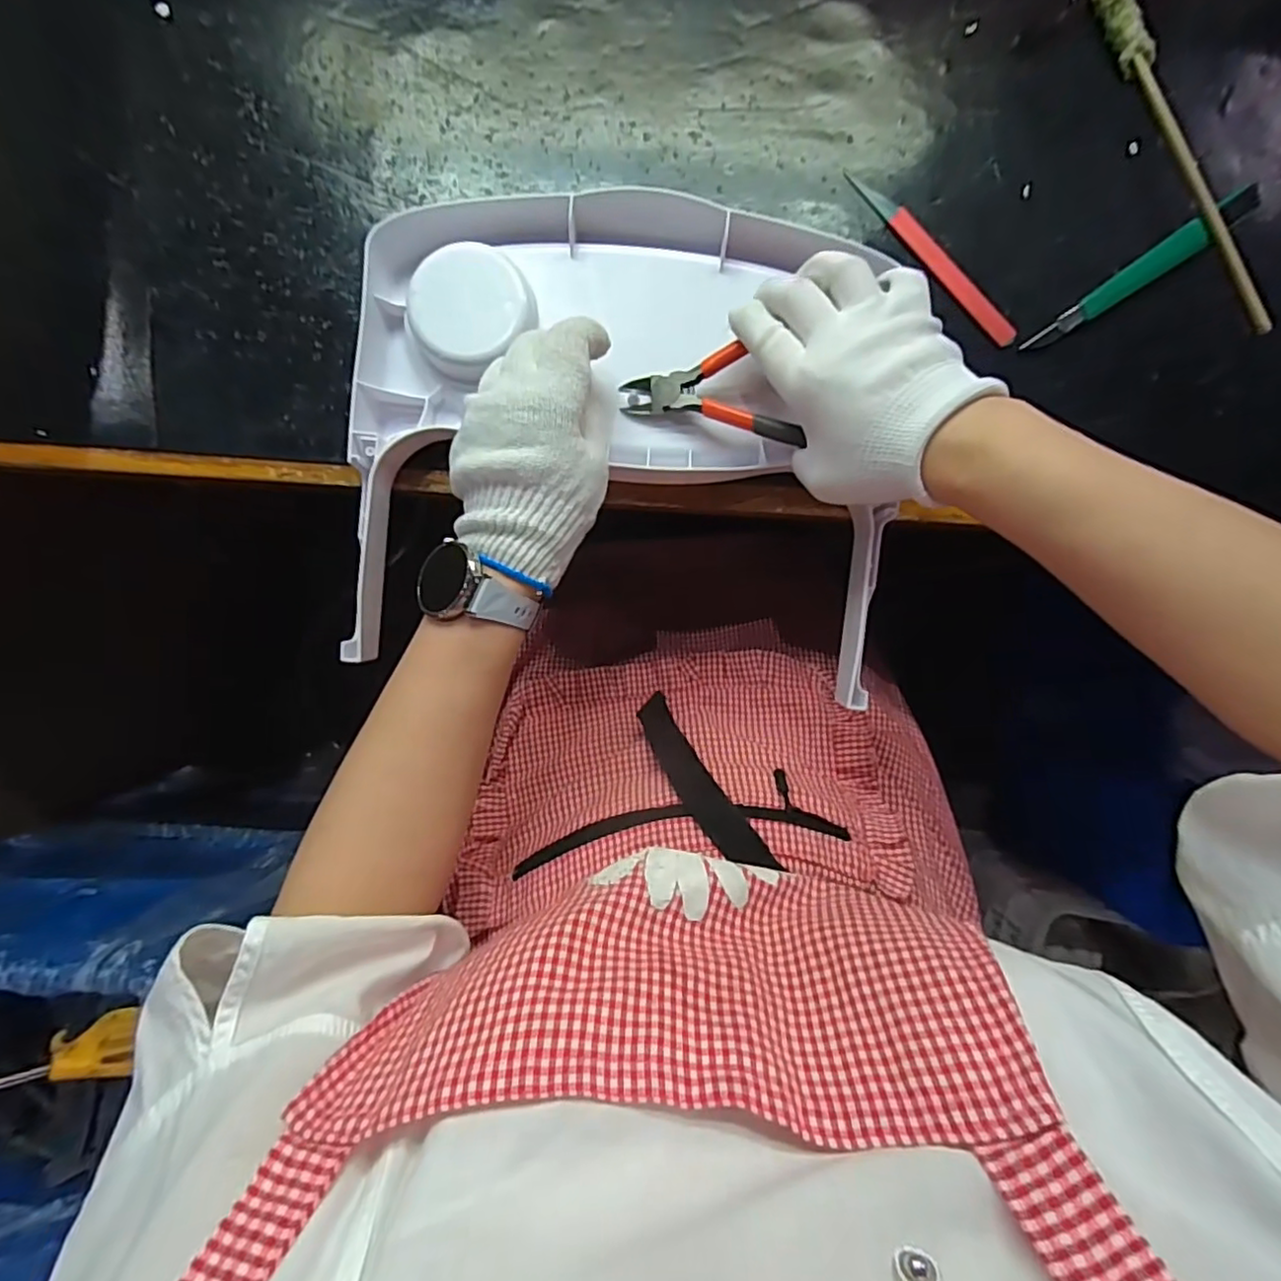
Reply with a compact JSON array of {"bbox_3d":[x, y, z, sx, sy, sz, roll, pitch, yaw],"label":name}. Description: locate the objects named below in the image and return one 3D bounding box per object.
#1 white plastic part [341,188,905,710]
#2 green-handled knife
[{"bbox_3d":[-0.010,-0.122,0.393,0.315,0.038,0.287,1,93,-1],"label":"white plastic part"},{"bbox_3d":[0.311,-0.230,0.397,0.152,0.016,0.019,-32,93,1],"label":"green-handled knife"}]

